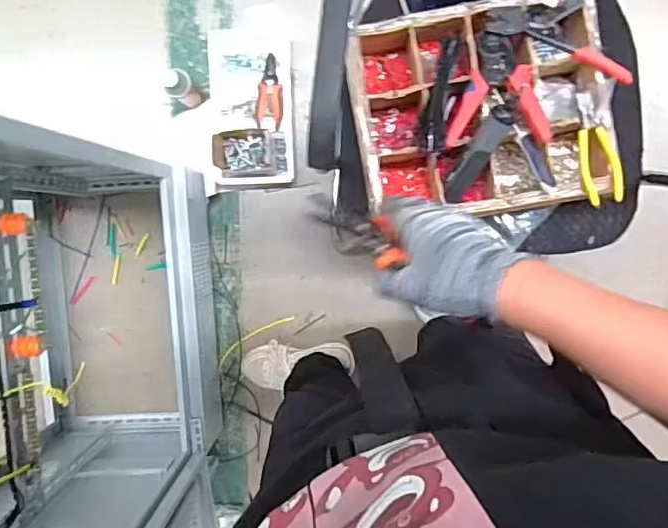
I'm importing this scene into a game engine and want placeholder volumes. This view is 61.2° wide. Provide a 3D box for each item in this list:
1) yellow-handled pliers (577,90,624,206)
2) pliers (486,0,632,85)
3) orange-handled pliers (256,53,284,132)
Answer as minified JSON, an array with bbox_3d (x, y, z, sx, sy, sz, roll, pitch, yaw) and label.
[{"bbox_3d":[0.349,-0.153,0.746,0.048,0.015,0.147,-9,95,3],"label":"yellow-handled pliers"},{"bbox_3d":[0.297,-0.317,0.750,0.183,0.036,0.151,1,96,2],"label":"pliers"},{"bbox_3d":[-0.138,-0.371,1.222,0.056,0.016,0.165,0,85,3],"label":"orange-handled pliers"}]

